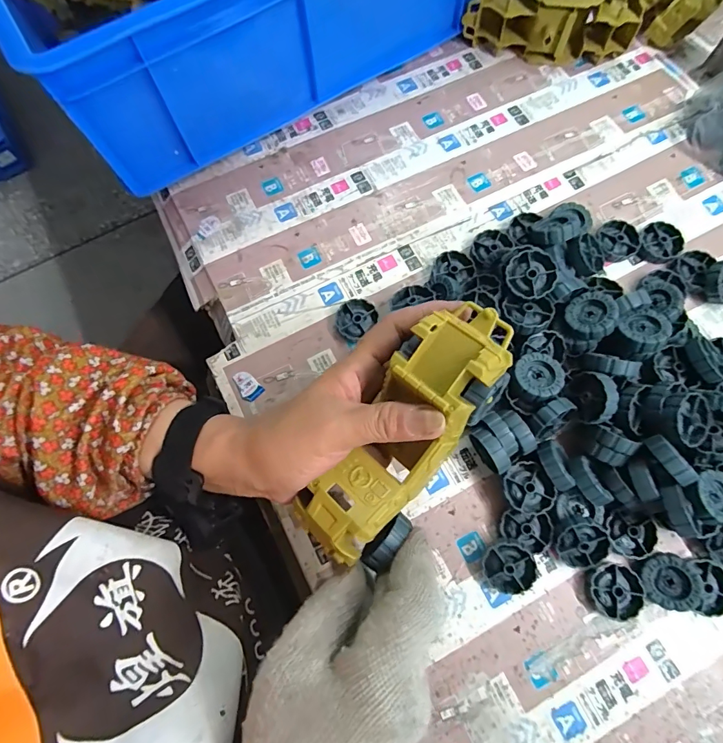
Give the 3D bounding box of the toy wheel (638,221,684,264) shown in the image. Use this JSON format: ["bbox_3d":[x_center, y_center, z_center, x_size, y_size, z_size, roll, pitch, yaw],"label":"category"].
[{"bbox_3d":[0.281,-0.121,0.390,0.040,0.011,0.037,0,73,0],"label":"toy wheel"}]

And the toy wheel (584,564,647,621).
[{"bbox_3d":[0.192,0.166,0.314,0.038,0.012,0.037,0,73,0],"label":"toy wheel"}]

